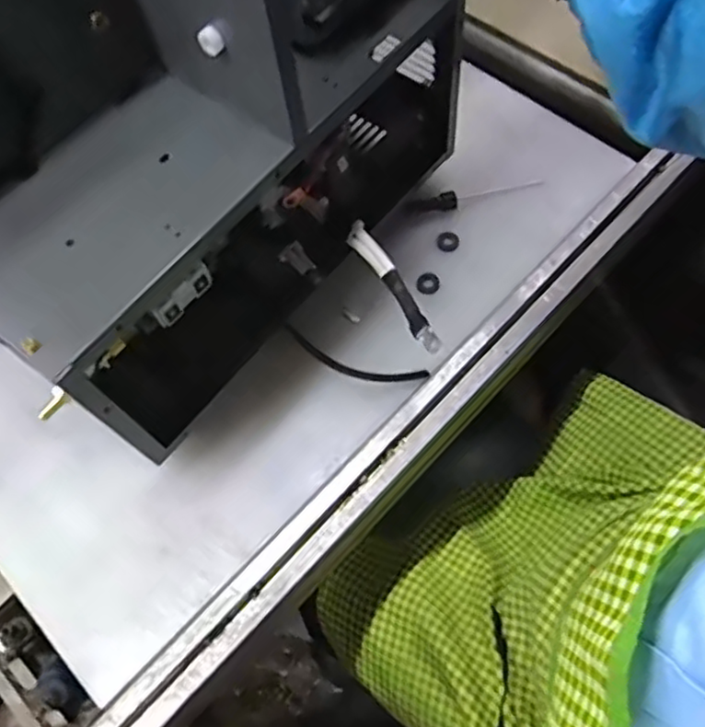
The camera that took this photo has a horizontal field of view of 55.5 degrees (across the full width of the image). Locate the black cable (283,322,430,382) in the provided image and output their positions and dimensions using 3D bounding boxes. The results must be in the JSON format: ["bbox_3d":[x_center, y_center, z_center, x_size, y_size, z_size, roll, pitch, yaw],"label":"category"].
[{"bbox_3d":[0.002,-0.002,0.591,0.134,0.013,0.022,19,67,-12],"label":"black cable"}]

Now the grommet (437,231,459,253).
[{"bbox_3d":[0.095,-0.121,0.668,0.021,0.005,0.022,-1,66,3],"label":"grommet"}]

